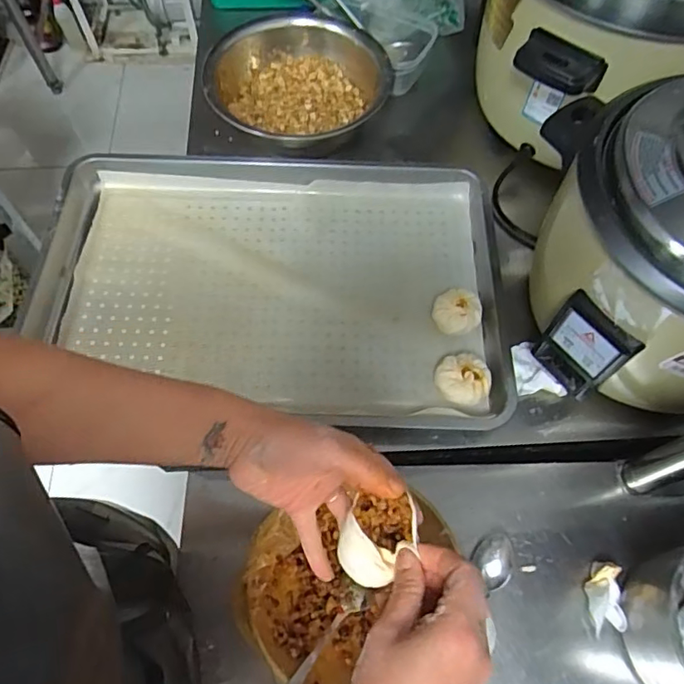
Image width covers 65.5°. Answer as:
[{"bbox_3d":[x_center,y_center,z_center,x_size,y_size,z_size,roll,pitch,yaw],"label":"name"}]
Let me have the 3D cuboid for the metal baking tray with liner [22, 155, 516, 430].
[{"bbox_3d":[-0.094,-0.078,0.698,0.602,0.052,0.387,3,62,-1],"label":"metal baking tray with liner"}]

